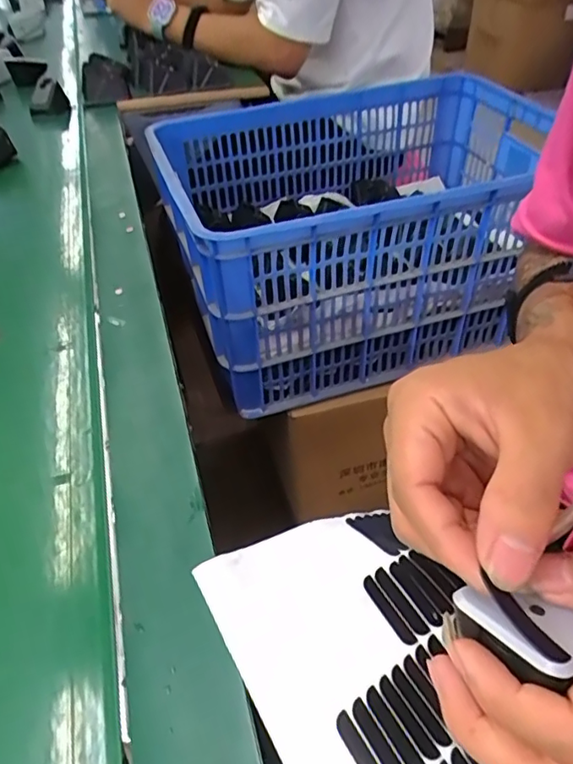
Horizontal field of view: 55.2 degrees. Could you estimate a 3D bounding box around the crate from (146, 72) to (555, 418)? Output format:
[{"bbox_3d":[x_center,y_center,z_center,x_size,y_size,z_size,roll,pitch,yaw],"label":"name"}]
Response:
[{"bbox_3d":[0.120,-0.243,0.872,0.563,0.297,0.383,-17,45,-13],"label":"crate"}]

